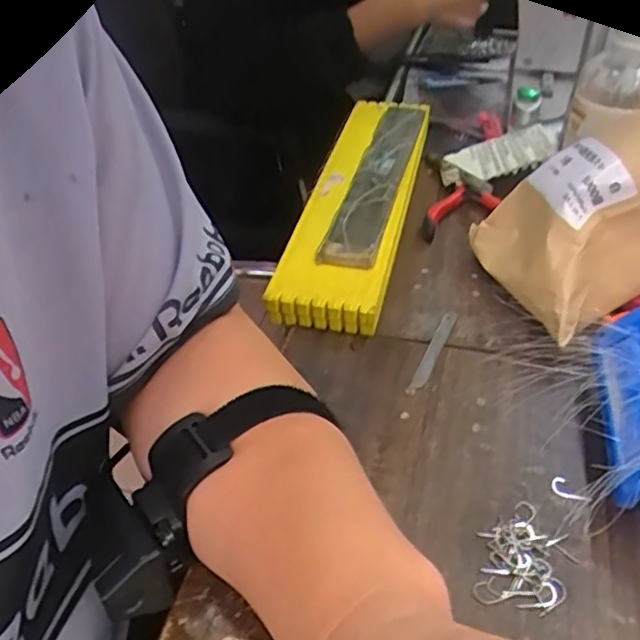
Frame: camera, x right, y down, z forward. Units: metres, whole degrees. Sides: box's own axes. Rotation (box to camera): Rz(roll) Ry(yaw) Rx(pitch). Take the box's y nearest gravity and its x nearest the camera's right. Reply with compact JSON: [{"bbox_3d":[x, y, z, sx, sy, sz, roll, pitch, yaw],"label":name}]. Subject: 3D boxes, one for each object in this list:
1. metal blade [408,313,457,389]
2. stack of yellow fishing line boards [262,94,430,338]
[{"bbox_3d":[0.080,0.020,0.441,0.010,0.004,0.085,10,42,25],"label":"metal blade"},{"bbox_3d":[0.037,-0.114,0.577,0.082,0.046,0.341,7,41,12],"label":"stack of yellow fishing line boards"}]

